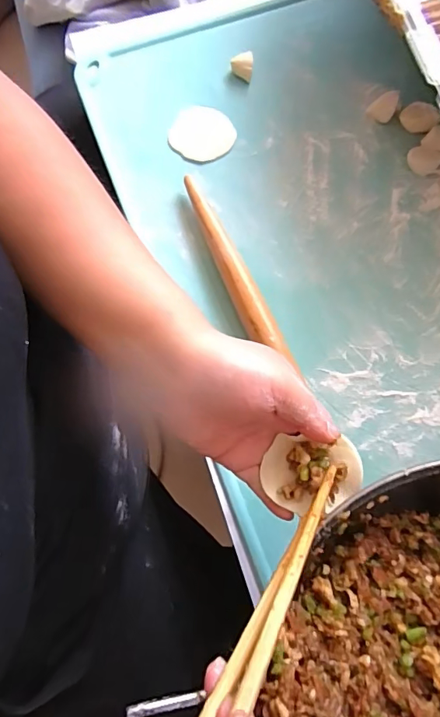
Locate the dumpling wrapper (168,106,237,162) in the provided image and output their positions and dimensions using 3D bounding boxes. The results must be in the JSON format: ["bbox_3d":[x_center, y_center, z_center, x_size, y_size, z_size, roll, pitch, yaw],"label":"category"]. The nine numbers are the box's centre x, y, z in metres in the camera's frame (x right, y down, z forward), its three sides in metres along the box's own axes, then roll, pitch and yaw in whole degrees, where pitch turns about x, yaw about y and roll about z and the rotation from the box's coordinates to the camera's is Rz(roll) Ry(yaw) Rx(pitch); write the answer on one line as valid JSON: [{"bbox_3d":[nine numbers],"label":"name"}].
[{"bbox_3d":[-0.017,-0.217,0.444,0.058,0.005,0.054,-1,79,4],"label":"dumpling wrapper"}]

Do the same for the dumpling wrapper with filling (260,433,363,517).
[{"bbox_3d":[0.059,0.072,0.285,0.059,0.022,0.045,-4,77,0],"label":"dumpling wrapper with filling"}]

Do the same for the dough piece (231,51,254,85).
[{"bbox_3d":[0.022,-0.291,0.457,0.022,0.020,0.016,18,78,5],"label":"dough piece"}]

